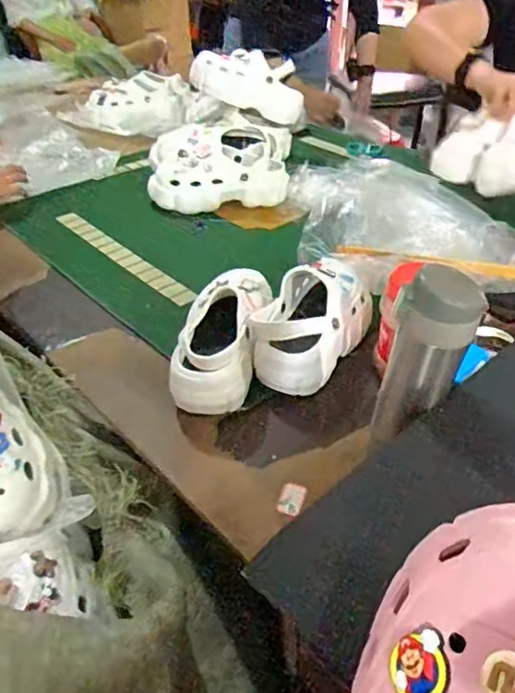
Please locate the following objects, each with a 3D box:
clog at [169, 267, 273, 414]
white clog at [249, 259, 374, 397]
[{"bbox_3d":[-0.036,-0.026,0.694,0.088,0.074,0.238,7,53,10],"label":"clog"},{"bbox_3d":[0.068,-0.030,0.719,0.102,0.084,0.195,20,42,25],"label":"white clog"}]

